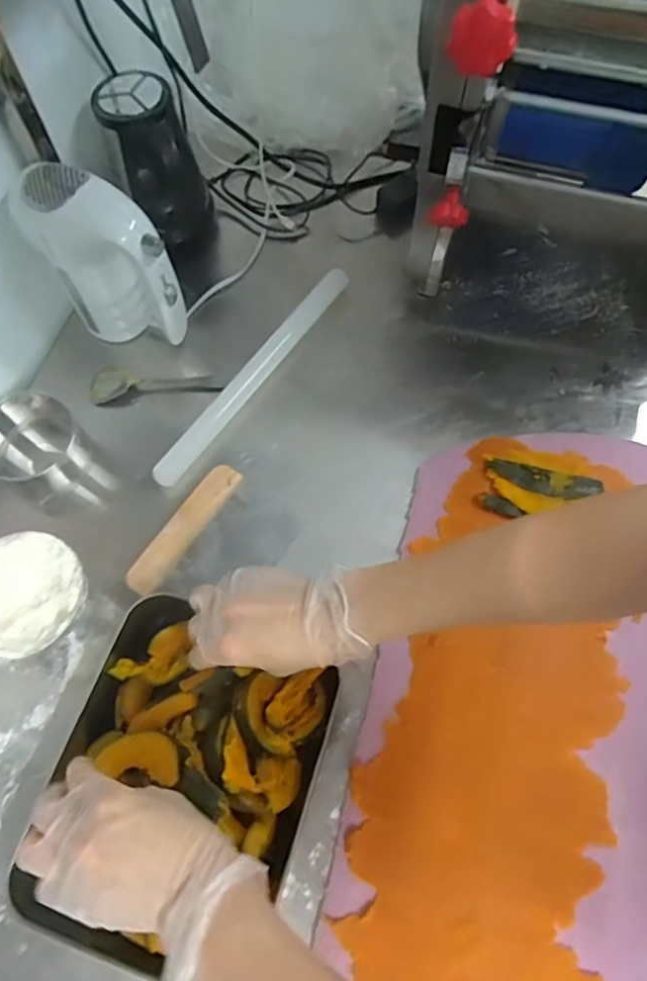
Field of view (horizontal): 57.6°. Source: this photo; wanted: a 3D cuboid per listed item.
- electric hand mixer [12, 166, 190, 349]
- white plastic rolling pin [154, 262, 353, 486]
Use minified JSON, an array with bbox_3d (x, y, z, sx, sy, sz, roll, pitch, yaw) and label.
[{"bbox_3d":[-0.217,-0.222,0.602,0.127,0.174,0.081,36,70,15],"label":"electric hand mixer"},{"bbox_3d":[-0.070,-0.130,0.636,0.032,0.026,0.314,32,70,16],"label":"white plastic rolling pin"}]

